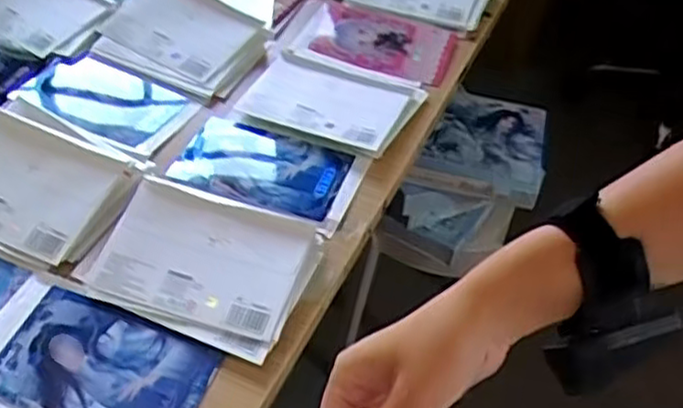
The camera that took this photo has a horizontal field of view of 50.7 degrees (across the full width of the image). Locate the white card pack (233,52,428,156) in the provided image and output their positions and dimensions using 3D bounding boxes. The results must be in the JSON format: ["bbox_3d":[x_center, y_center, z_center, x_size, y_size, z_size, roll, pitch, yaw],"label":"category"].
[{"bbox_3d":[-0.022,-0.119,0.832,0.202,0.015,0.132,18,49,13],"label":"white card pack"}]

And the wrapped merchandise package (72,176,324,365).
[{"bbox_3d":[-0.129,0.050,0.656,0.194,0.032,0.137,18,48,13],"label":"wrapped merchandise package"}]

